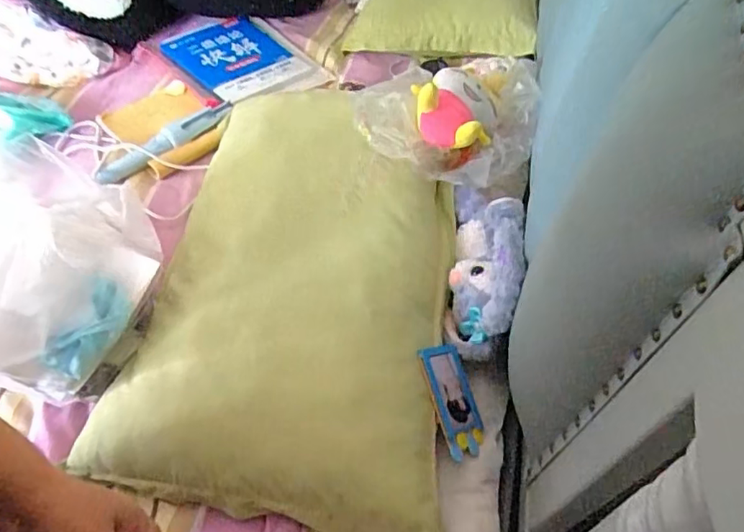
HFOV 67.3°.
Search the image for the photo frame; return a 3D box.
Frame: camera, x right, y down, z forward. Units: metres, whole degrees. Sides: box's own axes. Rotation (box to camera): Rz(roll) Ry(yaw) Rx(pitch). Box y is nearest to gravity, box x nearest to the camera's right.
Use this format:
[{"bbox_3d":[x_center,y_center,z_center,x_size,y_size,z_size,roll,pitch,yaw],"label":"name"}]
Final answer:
[{"bbox_3d":[0.094,0.156,0.648,0.079,0.012,0.125,10,59,-48],"label":"photo frame"}]

